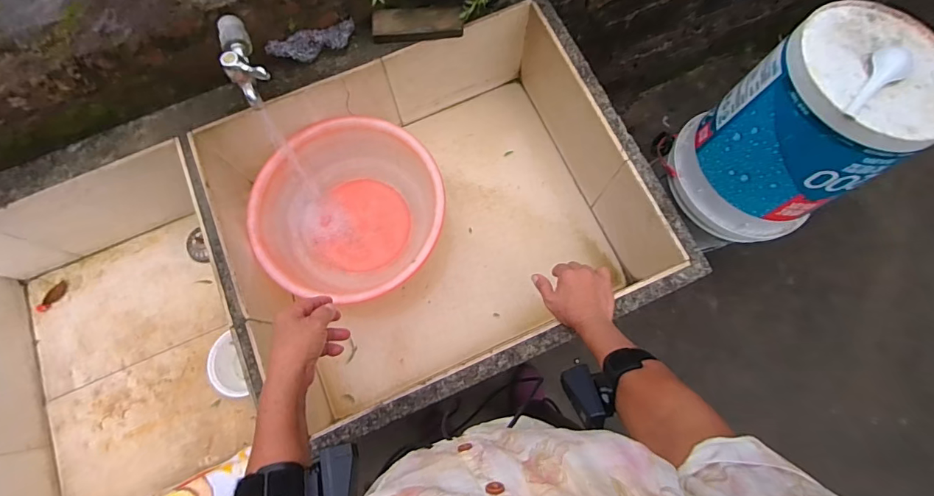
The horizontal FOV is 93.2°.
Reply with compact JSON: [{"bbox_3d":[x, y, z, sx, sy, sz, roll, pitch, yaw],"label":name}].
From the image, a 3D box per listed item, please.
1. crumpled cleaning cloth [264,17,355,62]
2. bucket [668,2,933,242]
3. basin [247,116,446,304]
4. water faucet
[{"bbox_3d":[-0.245,-0.333,0.709,0.139,0.036,0.032,-29,77,-7],"label":"crumpled cleaning cloth"},{"bbox_3d":[0.602,-0.212,0.813,0.306,0.331,0.265,-35,77,-8],"label":"bucket"},{"bbox_3d":[-0.202,-0.061,0.796,0.315,0.115,0.307,0,75,1],"label":"basin"},{"bbox_3d":[-0.311,-0.267,0.600,0.044,0.060,0.141,-30,77,-7],"label":"water faucet"}]

